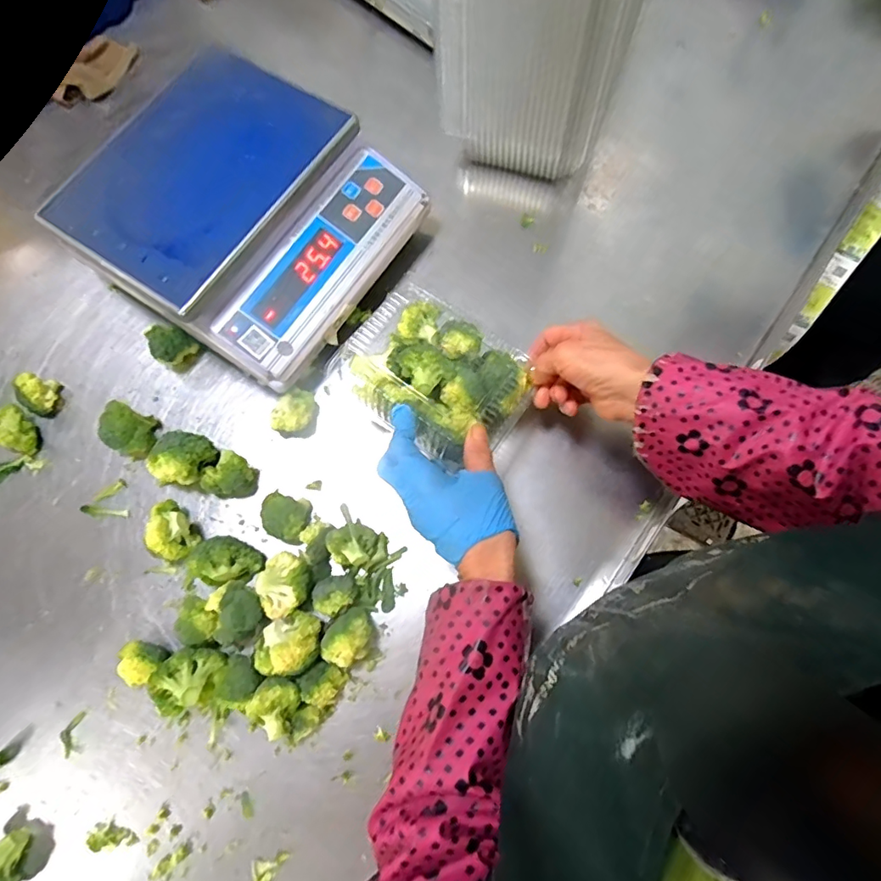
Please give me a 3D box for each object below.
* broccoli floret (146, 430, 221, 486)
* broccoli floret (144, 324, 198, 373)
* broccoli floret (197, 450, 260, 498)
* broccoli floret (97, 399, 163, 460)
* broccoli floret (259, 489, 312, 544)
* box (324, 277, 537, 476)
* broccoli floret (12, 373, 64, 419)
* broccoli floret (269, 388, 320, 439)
[{"bbox_3d":[-0.261,0.021,0.530,0.057,0.055,0.053,0,73,1],"label":"broccoli floret"},{"bbox_3d":[-0.302,-0.104,0.580,0.048,0.037,0.040,27,75,9],"label":"broccoli floret"},{"bbox_3d":[-0.215,0.035,0.528,0.046,0.044,0.045,0,73,1],"label":"broccoli floret"},{"bbox_3d":[-0.331,-0.012,0.548,0.058,0.045,0.051,27,75,9],"label":"broccoli floret"},{"bbox_3d":[-0.154,0.076,0.516,0.046,0.048,0.048,0,73,1],"label":"broccoli floret"},{"bbox_3d":[-0.010,-0.070,0.492,0.183,0.056,0.137,37,77,11],"label":"box"},{"bbox_3d":[-0.443,-0.050,0.570,0.036,0.032,0.039,11,73,5],"label":"broccoli floret"},{"bbox_3d":[-0.154,-0.029,0.552,0.039,0.037,0.050,9,73,4],"label":"broccoli floret"}]

